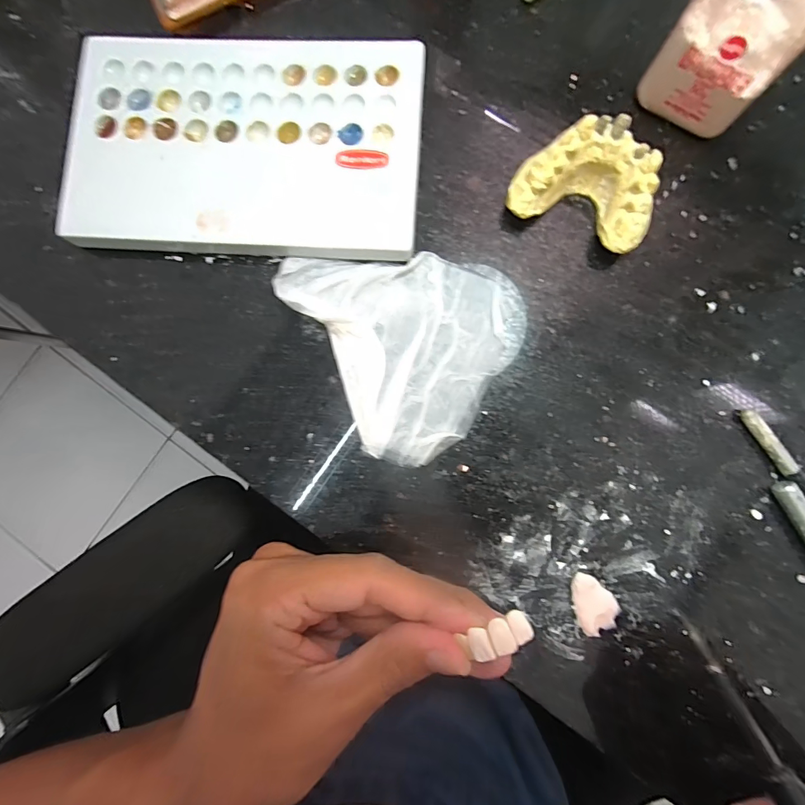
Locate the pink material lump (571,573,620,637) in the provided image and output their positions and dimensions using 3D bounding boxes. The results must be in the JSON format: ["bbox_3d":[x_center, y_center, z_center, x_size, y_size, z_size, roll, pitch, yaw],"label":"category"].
[{"bbox_3d":[0.077,0.081,0.163,0.017,0.004,0.023,-26,86,1],"label":"pink material lump"}]

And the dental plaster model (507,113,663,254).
[{"bbox_3d":[0.075,-0.088,0.165,0.055,0.026,0.037,23,88,4],"label":"dental plaster model"}]

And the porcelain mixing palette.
[{"bbox_3d":[-0.068,-0.112,0.179,0.150,0.013,0.094,2,87,3],"label":"porcelain mixing palette"}]

